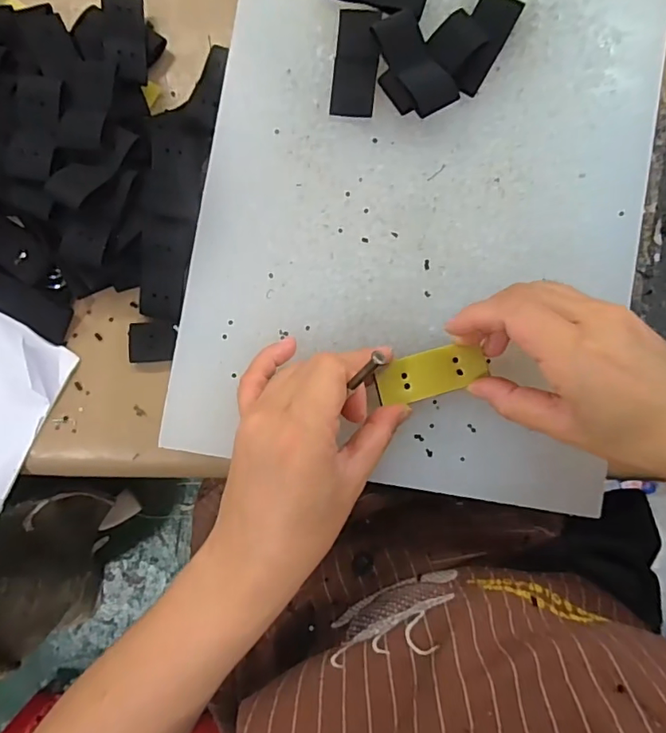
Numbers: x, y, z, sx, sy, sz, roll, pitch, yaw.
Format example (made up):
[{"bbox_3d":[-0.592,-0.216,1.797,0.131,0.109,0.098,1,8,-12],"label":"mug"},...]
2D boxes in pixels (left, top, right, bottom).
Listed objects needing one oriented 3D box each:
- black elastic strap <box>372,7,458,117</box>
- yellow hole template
[{"bbox_3d":[0.047,-0.172,0.292,0.025,0.015,0.061,-27,88,-4],"label":"black elastic strap"},{"bbox_3d":[0.055,0.004,0.286,0.061,0.005,0.026,-15,91,-7],"label":"yellow hole template"}]

